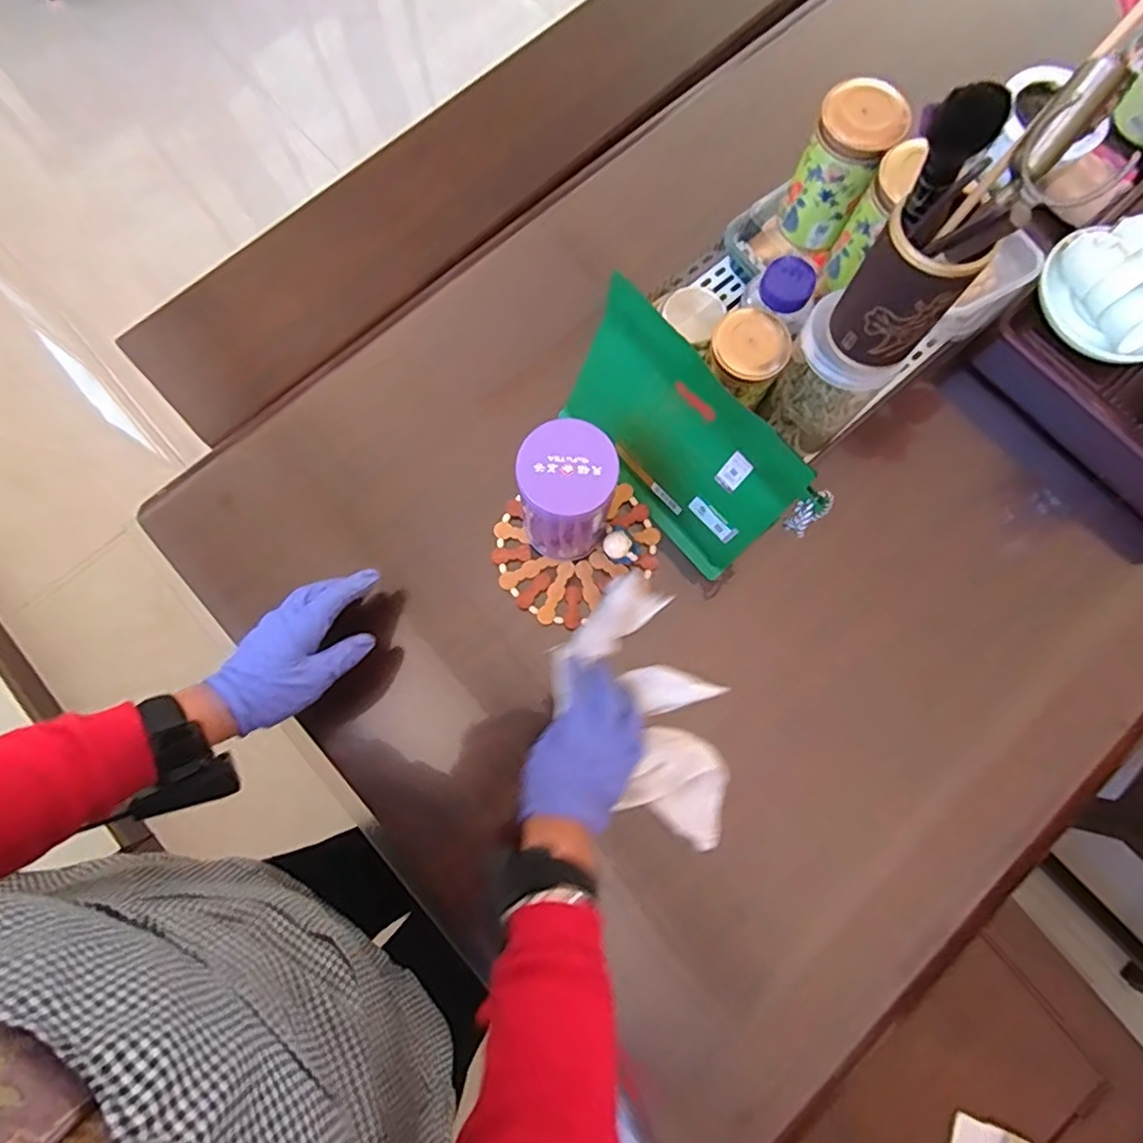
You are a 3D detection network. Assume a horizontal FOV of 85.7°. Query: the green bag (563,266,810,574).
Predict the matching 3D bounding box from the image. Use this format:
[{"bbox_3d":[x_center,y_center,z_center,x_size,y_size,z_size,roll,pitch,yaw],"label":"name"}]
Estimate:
[{"bbox_3d":[0.090,-0.112,0.554,0.222,0.180,0.018,45,60,8],"label":"green bag"}]

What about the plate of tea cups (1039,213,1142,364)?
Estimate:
[{"bbox_3d":[0.538,-0.274,0.592,0.122,0.058,0.141,-31,80,-7],"label":"plate of tea cups"}]

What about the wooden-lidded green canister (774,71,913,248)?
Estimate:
[{"bbox_3d":[0.229,-0.349,0.535,0.068,0.114,0.060,27,78,5],"label":"wooden-lidded green canister"}]

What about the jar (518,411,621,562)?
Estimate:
[{"bbox_3d":[-0.005,-0.063,0.548,0.075,0.155,0.073,0,78,-1],"label":"jar"}]

